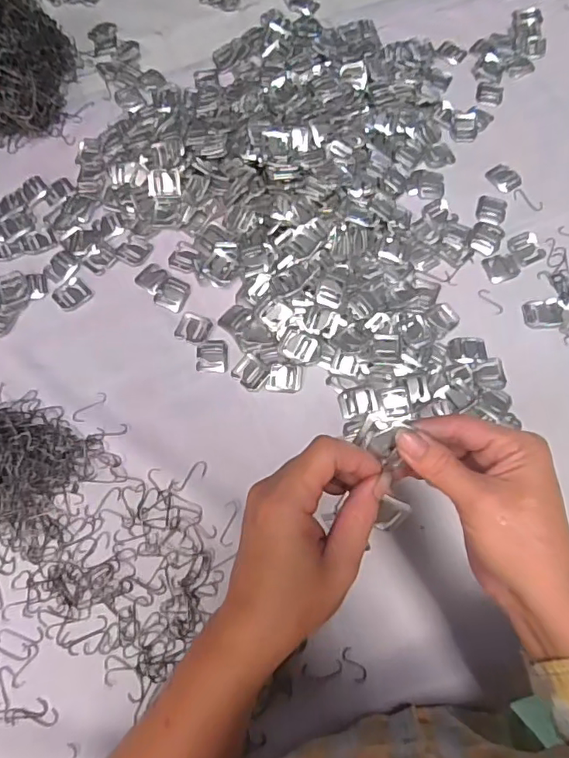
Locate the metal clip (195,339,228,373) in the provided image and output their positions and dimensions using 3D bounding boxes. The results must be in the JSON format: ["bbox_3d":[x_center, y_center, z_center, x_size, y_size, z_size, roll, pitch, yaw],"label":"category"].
[{"bbox_3d":[-0.073,-0.023,0.533,0.031,0.004,0.034,-1,69,0],"label":"metal clip"}]

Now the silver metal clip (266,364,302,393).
[{"bbox_3d":[0.000,-0.001,0.524,0.034,0.005,0.027,5,69,2],"label":"silver metal clip"}]

